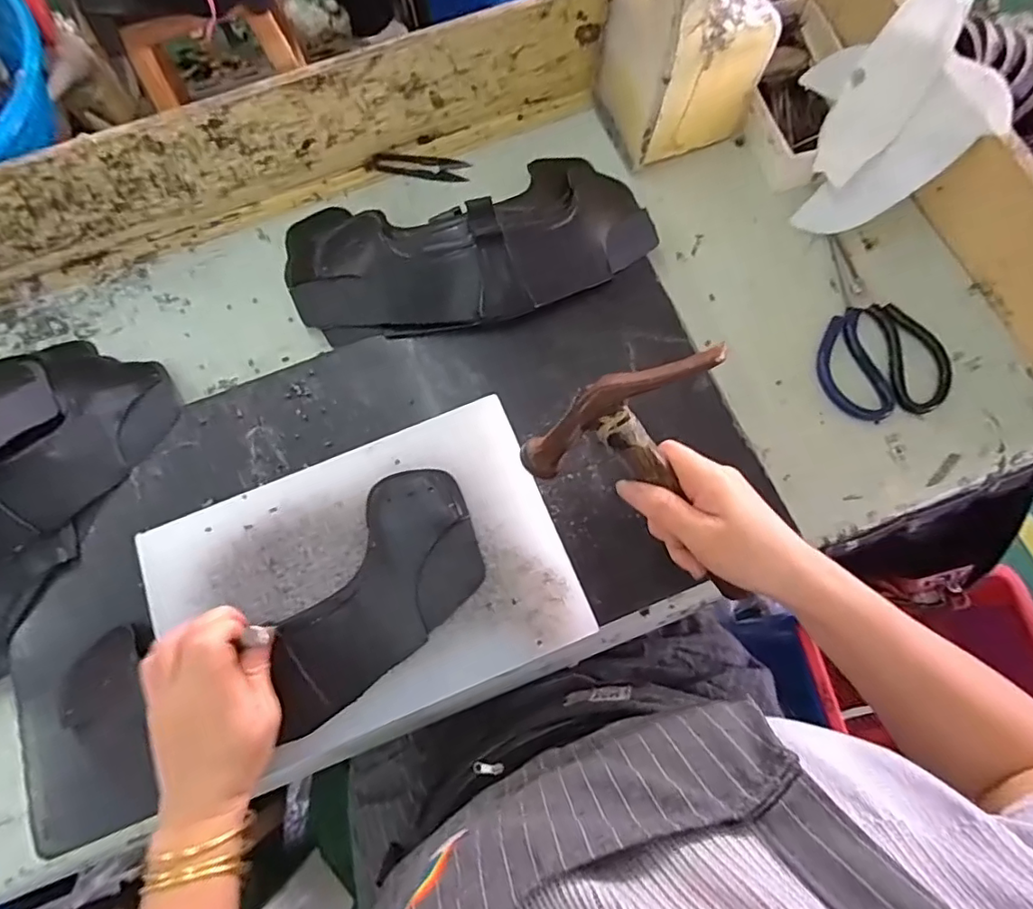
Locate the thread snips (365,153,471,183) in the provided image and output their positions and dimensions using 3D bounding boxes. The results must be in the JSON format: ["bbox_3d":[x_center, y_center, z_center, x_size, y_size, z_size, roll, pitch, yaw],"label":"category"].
[{"bbox_3d":[-0.102,-0.297,0.580,0.107,0.009,0.022,11,75,4],"label":"thread snips"}]

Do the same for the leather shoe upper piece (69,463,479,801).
[{"bbox_3d":[-0.173,0.131,0.404,0.321,0.039,0.130,-28,76,0],"label":"leather shoe upper piece"}]

